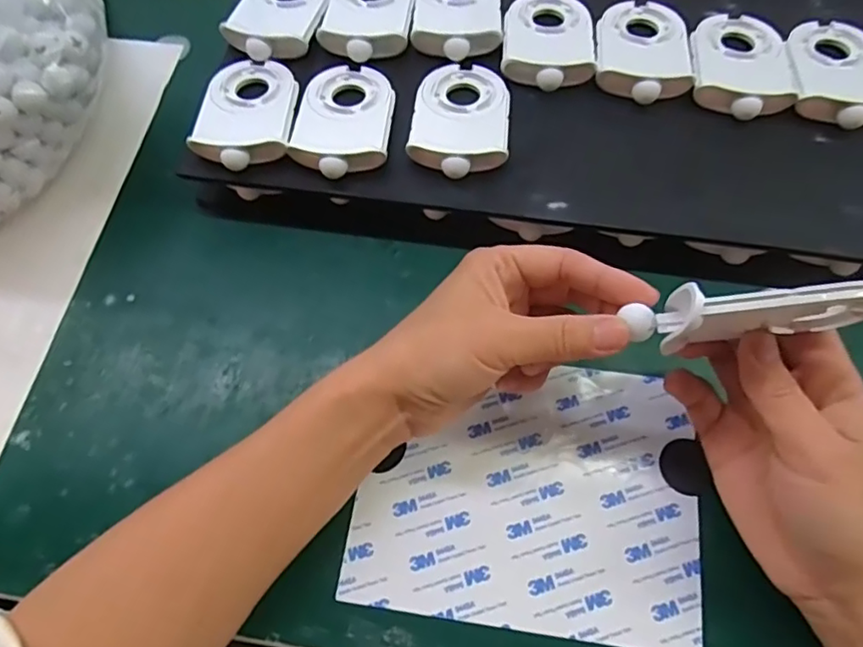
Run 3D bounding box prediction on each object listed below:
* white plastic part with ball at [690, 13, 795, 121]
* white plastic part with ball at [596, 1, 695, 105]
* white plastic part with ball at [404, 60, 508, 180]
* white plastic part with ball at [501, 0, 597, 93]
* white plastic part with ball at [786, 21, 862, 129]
[{"bbox_3d":[0.193,-0.164,0.371,0.058,0.018,0.086,7,66,5],"label":"white plastic part with ball"},{"bbox_3d":[0.136,-0.177,0.378,0.057,0.016,0.087,6,66,5],"label":"white plastic part with ball"},{"bbox_3d":[0.018,-0.128,0.363,0.058,0.014,0.089,6,66,5],"label":"white plastic part with ball"},{"bbox_3d":[0.076,-0.188,0.384,0.057,0.012,0.088,6,66,5],"label":"white plastic part with ball"},{"bbox_3d":[0.252,-0.157,0.367,0.058,0.017,0.085,10,66,6],"label":"white plastic part with ball"}]

